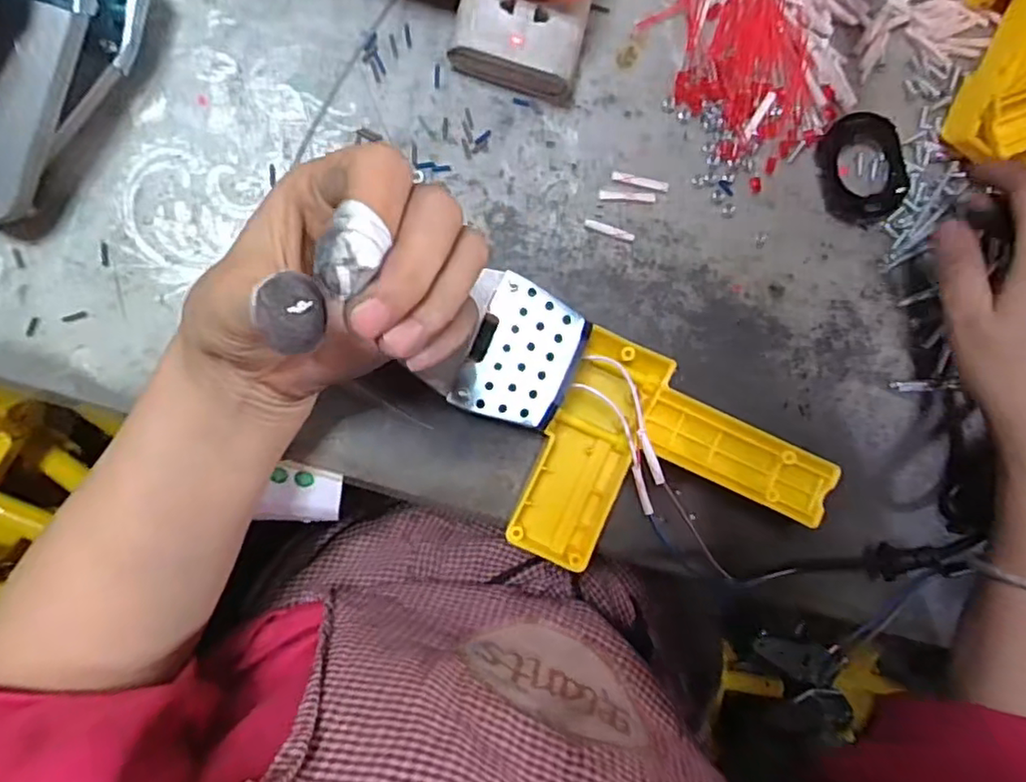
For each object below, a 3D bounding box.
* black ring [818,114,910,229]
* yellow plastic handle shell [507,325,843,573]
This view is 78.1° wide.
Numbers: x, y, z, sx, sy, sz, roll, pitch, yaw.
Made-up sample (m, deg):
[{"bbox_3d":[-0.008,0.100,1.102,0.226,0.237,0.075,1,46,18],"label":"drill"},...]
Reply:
[{"bbox_3d":[0.202,-0.128,0.363,0.053,0.009,0.060,-21,94,-9],"label":"black ring"},{"bbox_3d":[0.081,0.048,0.327,0.134,0.044,0.114,24,87,-9],"label":"yellow plastic handle shell"}]

